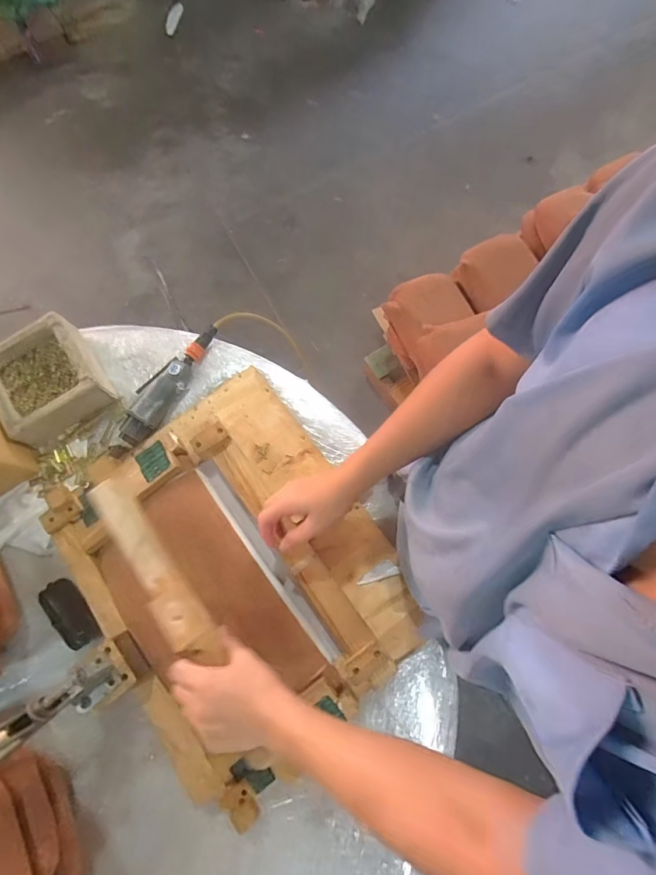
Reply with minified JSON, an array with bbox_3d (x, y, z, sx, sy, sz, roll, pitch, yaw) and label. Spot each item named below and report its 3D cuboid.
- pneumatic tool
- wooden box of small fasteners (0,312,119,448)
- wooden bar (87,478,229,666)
[{"bbox_3d":[-0.290,-0.091,0.732,0.069,0.039,0.282,29,79,8],"label":"pneumatic tool"},{"bbox_3d":[-0.481,-0.097,0.720,0.161,0.066,0.170,-35,78,-7],"label":"wooden box of small fasteners"},{"bbox_3d":[-0.230,0.169,0.552,0.044,0.050,0.262,-38,76,-7],"label":"wooden bar"}]

